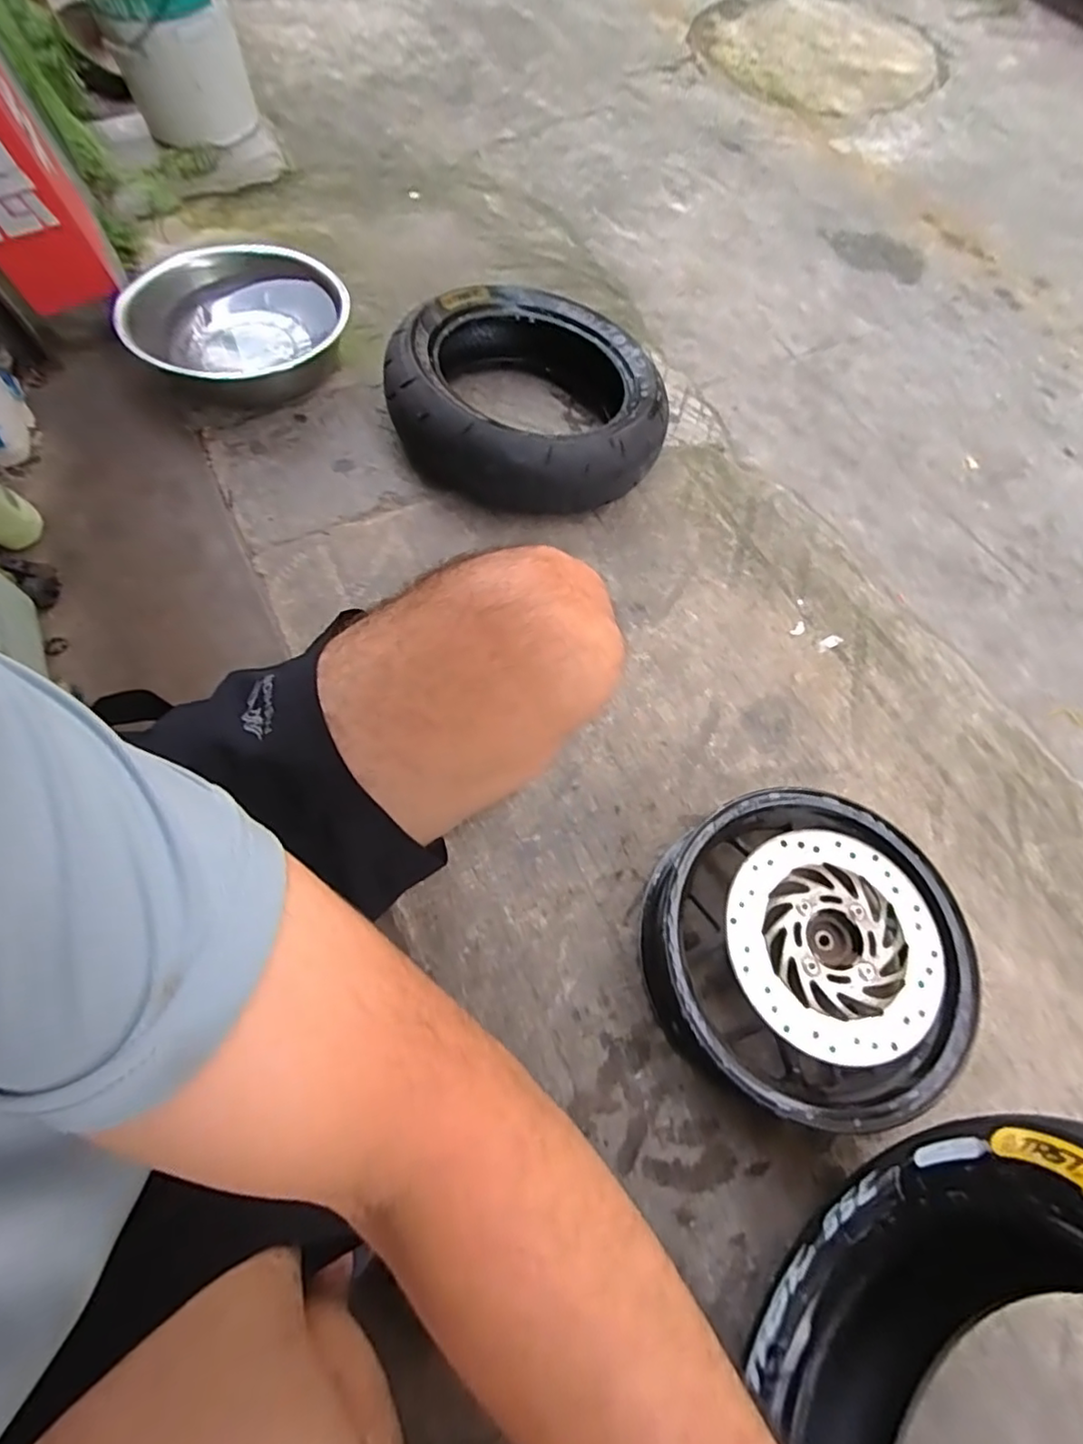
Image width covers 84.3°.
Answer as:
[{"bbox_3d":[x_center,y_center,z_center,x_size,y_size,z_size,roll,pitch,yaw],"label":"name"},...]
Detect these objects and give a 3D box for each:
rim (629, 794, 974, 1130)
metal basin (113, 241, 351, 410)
[{"bbox_3d":[0.279,0.238,0.646,0.309,0.140,0.307,-1,68,2],"label":"rim"},{"bbox_3d":[-0.485,-0.639,0.972,0.323,0.100,0.307,-1,68,2],"label":"metal basin"}]

